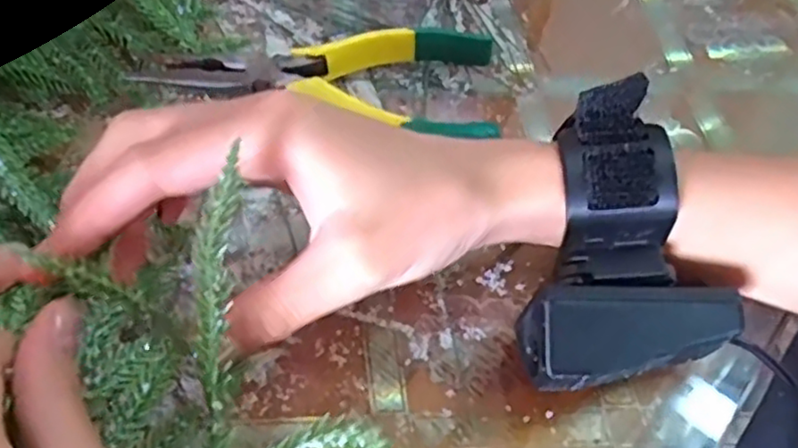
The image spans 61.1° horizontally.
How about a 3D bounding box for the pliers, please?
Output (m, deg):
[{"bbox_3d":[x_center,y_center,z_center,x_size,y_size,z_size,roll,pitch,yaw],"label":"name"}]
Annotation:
[{"bbox_3d":[-0.034,-0.064,0.302,0.155,0.018,0.052,3,55,-3],"label":"pliers"}]

